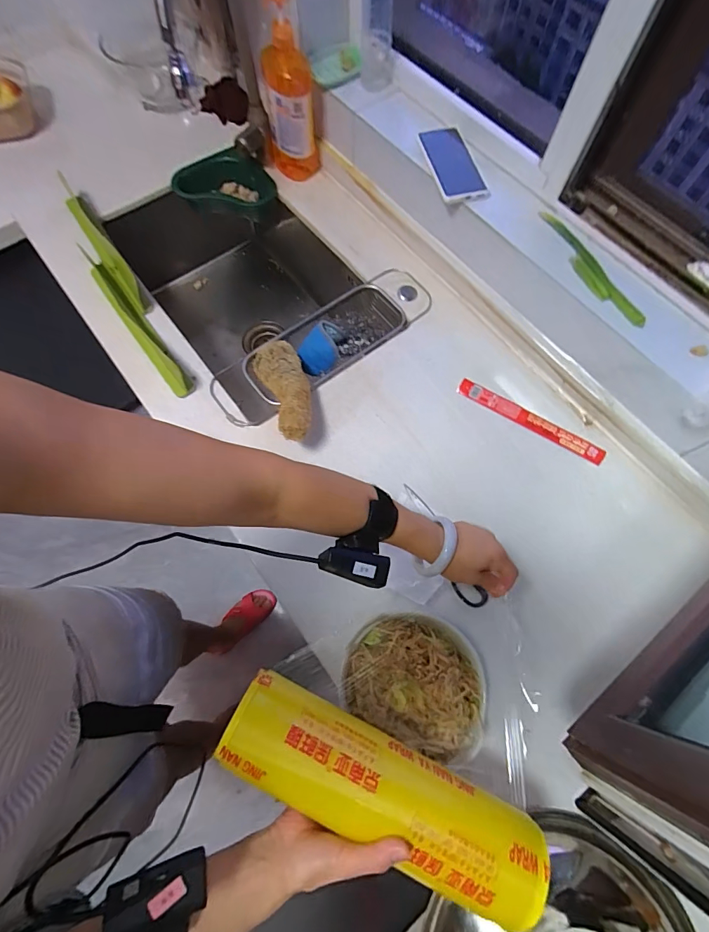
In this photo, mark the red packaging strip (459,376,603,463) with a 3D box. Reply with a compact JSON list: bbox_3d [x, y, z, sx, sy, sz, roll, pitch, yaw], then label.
[{"bbox_3d":[0.291,-0.075,0.696,0.254,0.006,0.032,29,90,9],"label":"red packaging strip"}]

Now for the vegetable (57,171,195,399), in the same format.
[{"bbox_3d":[-0.428,-0.327,0.760,0.064,0.052,0.506,-32,73,-12],"label":"vegetable"}]

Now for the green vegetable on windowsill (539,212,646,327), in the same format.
[{"bbox_3d":[0.354,-0.300,0.631,0.034,0.019,0.232,-21,71,-9],"label":"green vegetable on windowsill"}]

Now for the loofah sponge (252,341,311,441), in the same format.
[{"bbox_3d":[-0.113,-0.125,0.671,0.076,0.044,0.210,-19,54,-8],"label":"loofah sponge"}]

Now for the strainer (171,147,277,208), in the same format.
[{"bbox_3d":[-0.275,-0.598,0.892,0.213,0.080,0.099,1,69,-1],"label":"strainer"}]

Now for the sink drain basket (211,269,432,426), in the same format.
[{"bbox_3d":[-0.053,-0.221,0.756,0.428,0.053,0.133,-36,74,-13],"label":"sink drain basket"}]

